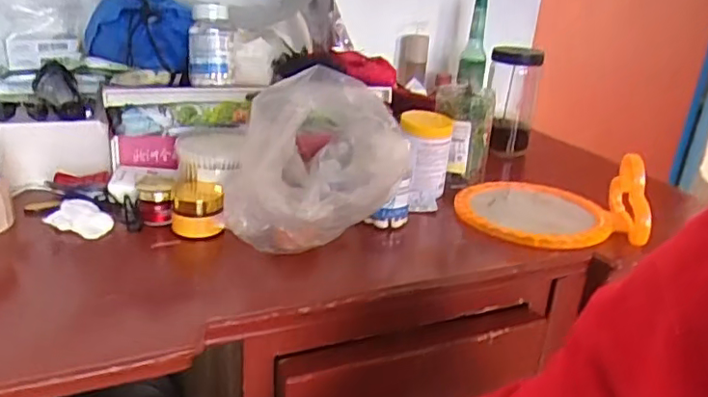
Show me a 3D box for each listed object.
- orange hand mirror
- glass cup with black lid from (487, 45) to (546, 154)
[{"bbox_3d":[0.241,-0.013,0.724,0.210,0.088,0.173,9,23,11],"label":"orange hand mirror"},{"bbox_3d":[0.259,-0.161,0.967,0.082,0.175,0.098,11,23,14],"label":"glass cup with black lid"}]

